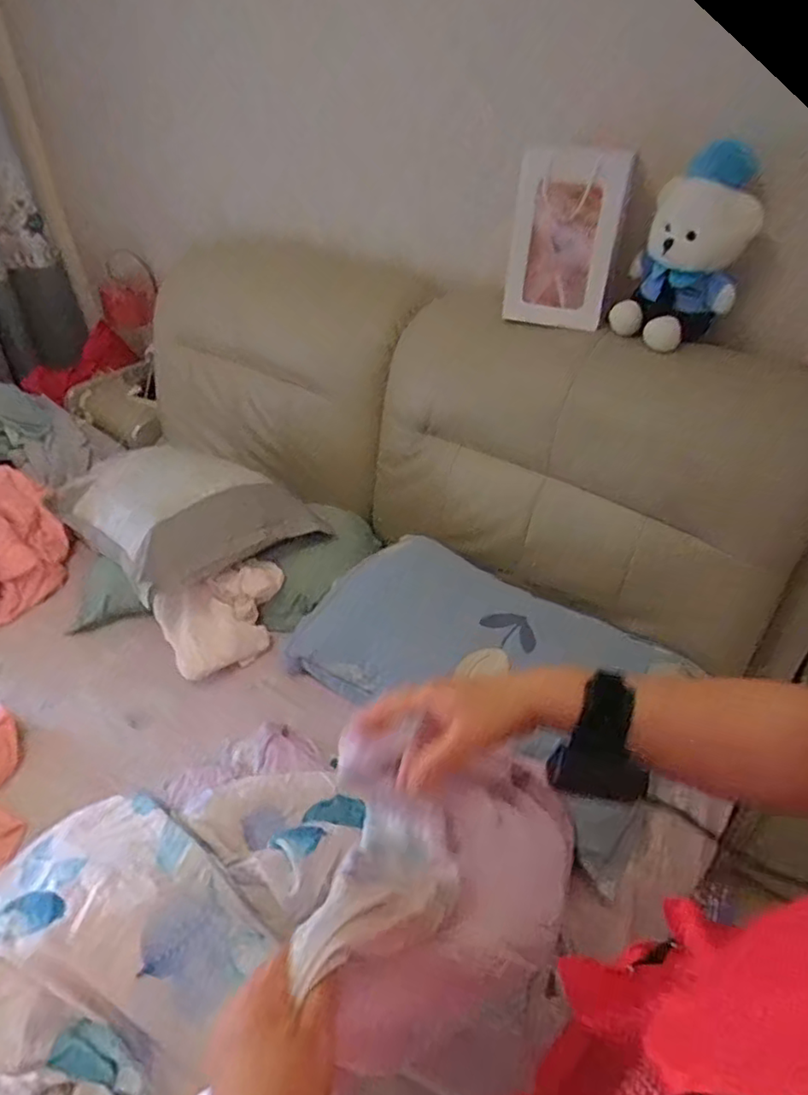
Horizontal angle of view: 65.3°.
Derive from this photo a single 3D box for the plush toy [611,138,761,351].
[{"bbox_3d":[0.525,-0.544,1.154,0.189,0.311,0.193,18,43,22],"label":"plush toy"}]

